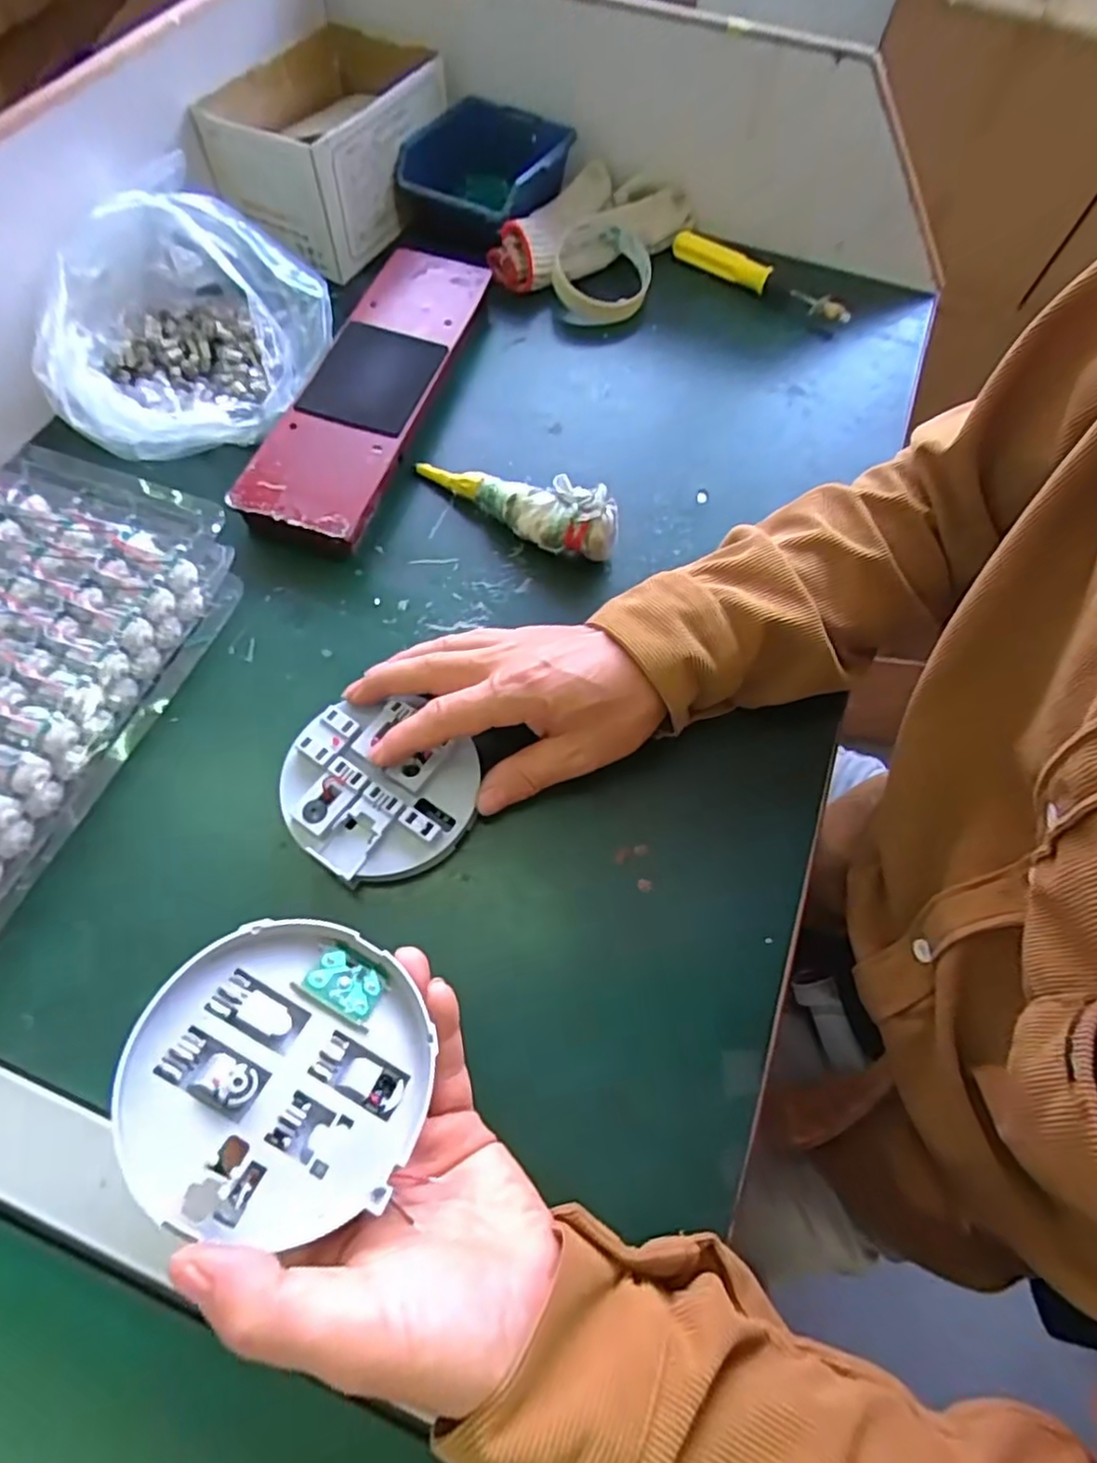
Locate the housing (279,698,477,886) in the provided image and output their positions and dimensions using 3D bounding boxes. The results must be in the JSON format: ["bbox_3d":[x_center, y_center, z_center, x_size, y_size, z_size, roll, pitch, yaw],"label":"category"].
[{"bbox_3d":[-0.090,0.029,0.351,0.100,0.014,0.091,1,65,-2],"label":"housing"}]

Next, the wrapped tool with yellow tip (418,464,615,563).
[{"bbox_3d":[-0.023,-0.158,0.437,0.155,0.043,0.039,32,67,12],"label":"wrapped tool with yellow tip"}]

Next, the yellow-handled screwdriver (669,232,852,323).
[{"bbox_3d":[0.183,-0.389,0.571,0.163,0.020,0.022,32,67,12],"label":"yellow-handled screwdriver"}]

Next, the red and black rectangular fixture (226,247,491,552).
[{"bbox_3d":[-0.126,-0.250,0.480,0.087,0.026,0.288,14,65,4],"label":"red and black rectangular fixture"}]

